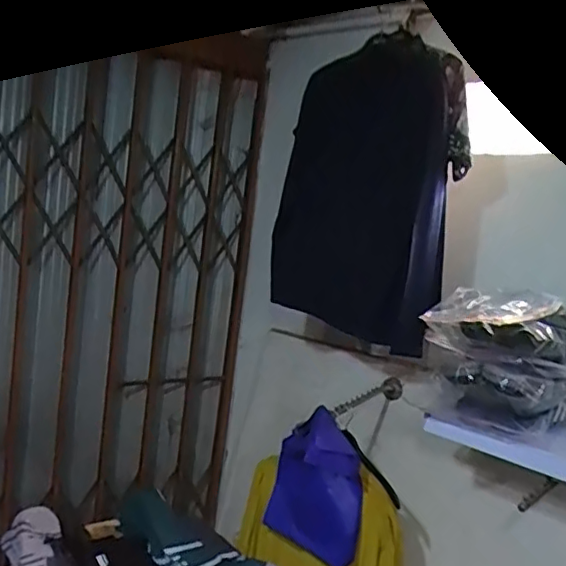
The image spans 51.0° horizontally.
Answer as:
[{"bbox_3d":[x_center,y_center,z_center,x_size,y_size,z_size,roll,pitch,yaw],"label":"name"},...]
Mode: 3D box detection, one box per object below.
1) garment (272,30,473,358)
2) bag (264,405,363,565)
[{"bbox_3d":[0.211,-0.224,1.517,0.463,0.697,0.156,10,6,41],"label":"garment"},{"bbox_3d":[0.079,0.503,1.452,0.240,0.359,0.071,16,17,30],"label":"bag"}]

